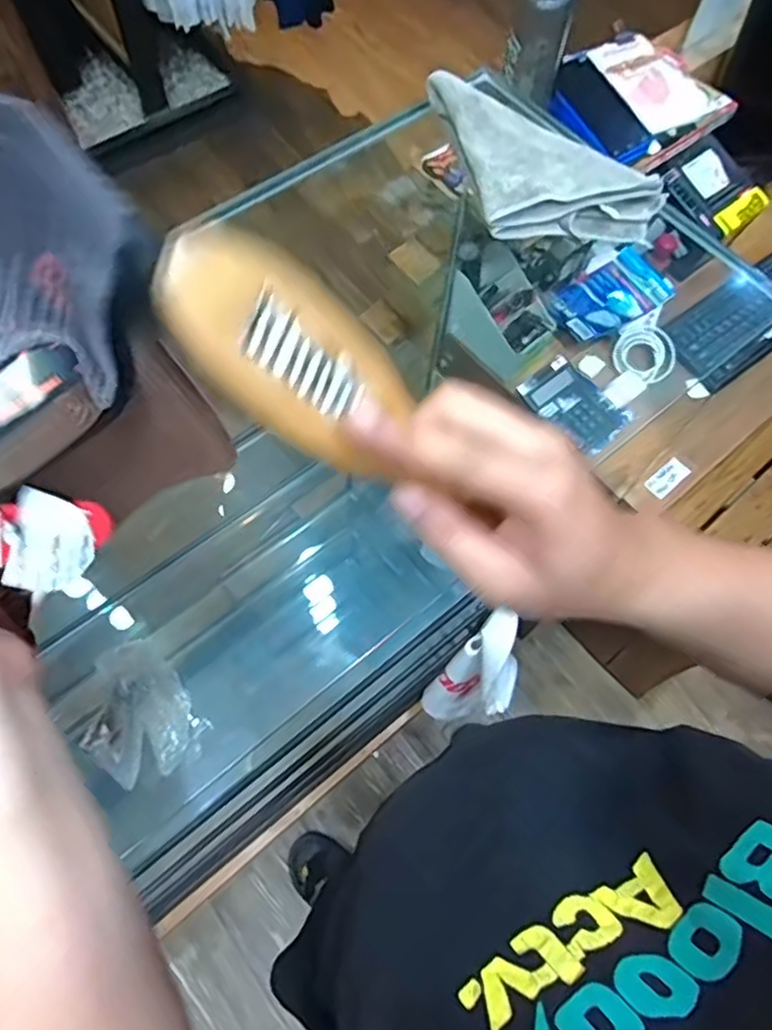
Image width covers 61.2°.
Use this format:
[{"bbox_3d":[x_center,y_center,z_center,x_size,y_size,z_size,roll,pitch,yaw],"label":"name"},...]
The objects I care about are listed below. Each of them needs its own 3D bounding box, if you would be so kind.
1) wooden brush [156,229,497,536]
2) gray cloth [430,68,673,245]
[{"bbox_3d":[-0.029,-0.057,0.238,0.022,0.113,0.049,-10,58,40],"label":"wooden brush"},{"bbox_3d":[0.146,-0.339,0.603,0.165,0.043,0.207,-12,67,-8],"label":"gray cloth"}]

